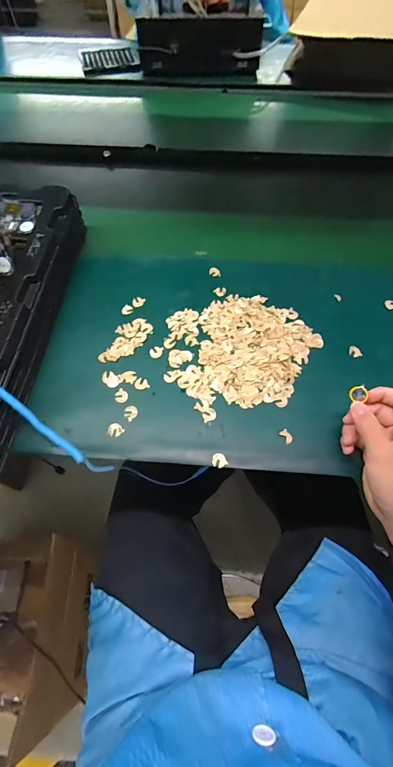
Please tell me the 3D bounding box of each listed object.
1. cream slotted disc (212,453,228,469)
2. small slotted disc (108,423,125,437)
[{"bbox_3d":[0.028,0.096,0.434,0.017,0.005,0.018,1,61,-1],"label":"cream slotted disc"},{"bbox_3d":[-0.106,0.060,0.452,0.018,0.004,0.018,1,61,-1],"label":"small slotted disc"}]

